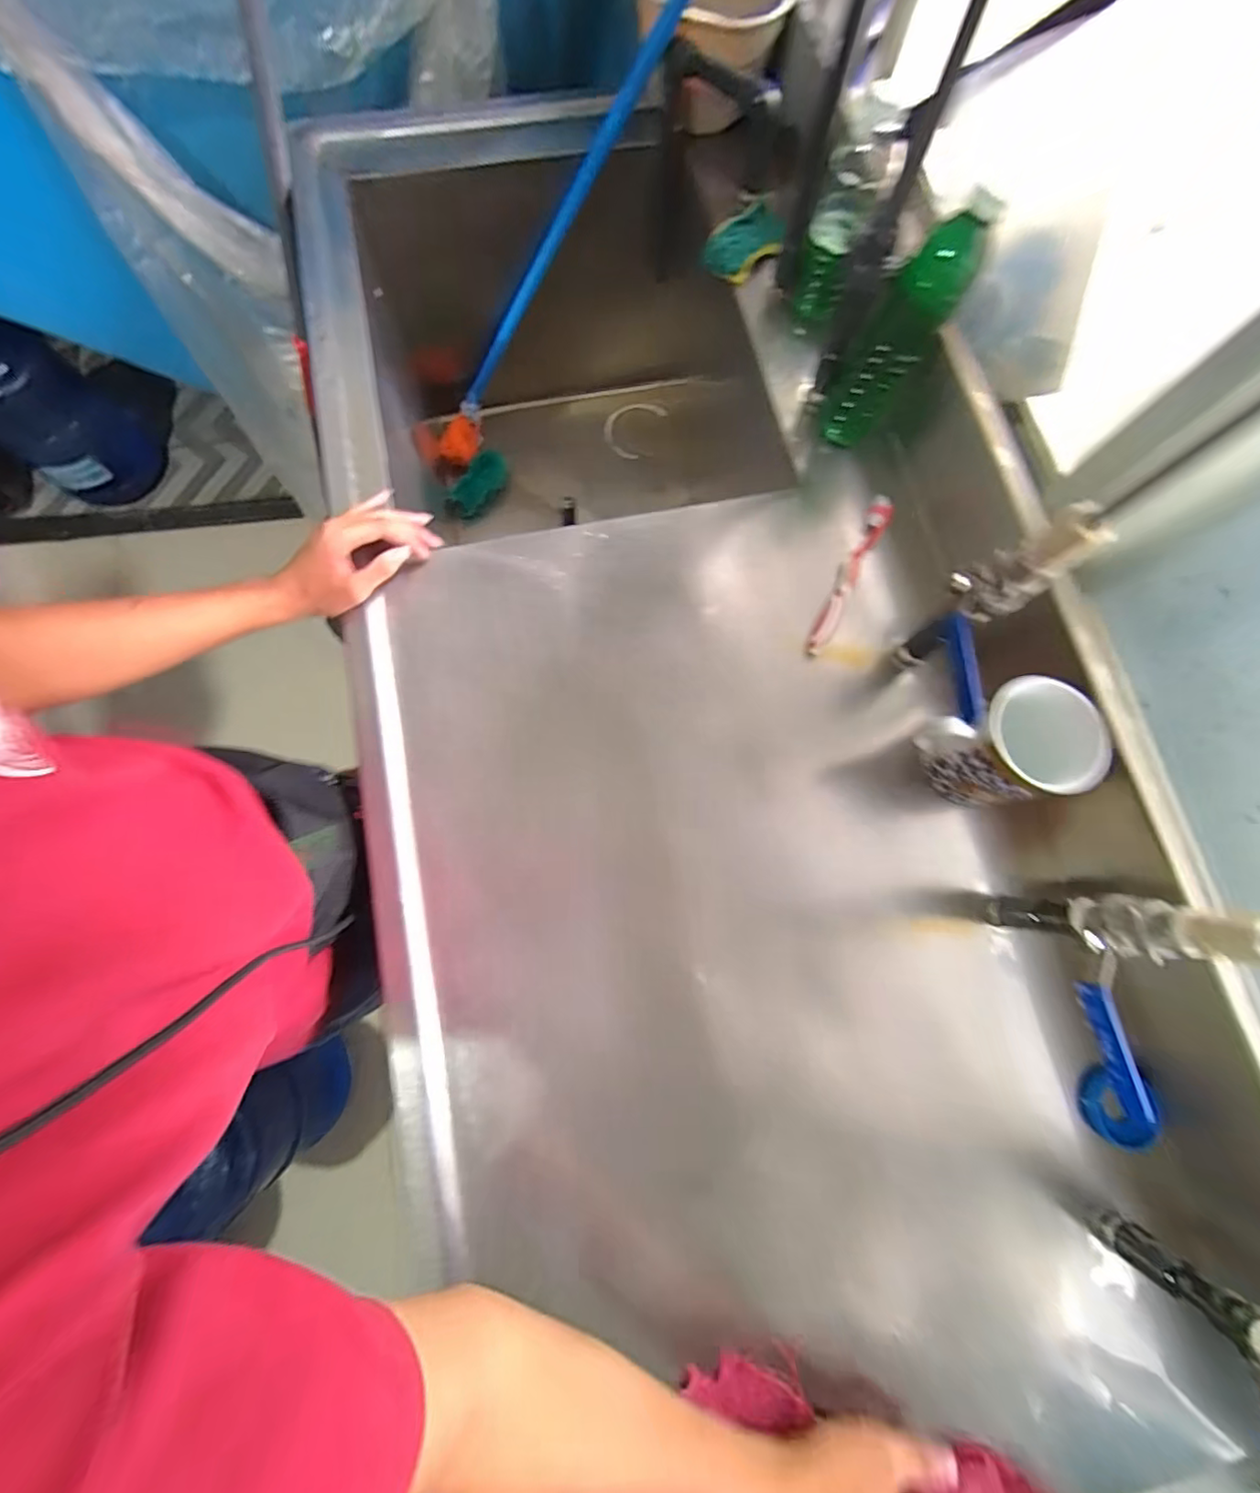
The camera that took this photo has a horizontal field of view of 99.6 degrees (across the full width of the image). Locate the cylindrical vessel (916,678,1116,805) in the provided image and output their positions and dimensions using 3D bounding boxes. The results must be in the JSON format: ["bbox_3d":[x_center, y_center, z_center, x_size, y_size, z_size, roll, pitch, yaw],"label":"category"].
[{"bbox_3d":[0.309,0.003,0.443,0.105,0.091,0.091,-28,80,-5],"label":"cylindrical vessel"}]

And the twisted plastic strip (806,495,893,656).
[{"bbox_3d":[0.218,-0.170,0.527,0.022,0.010,0.184,28,80,5],"label":"twisted plastic strip"}]

